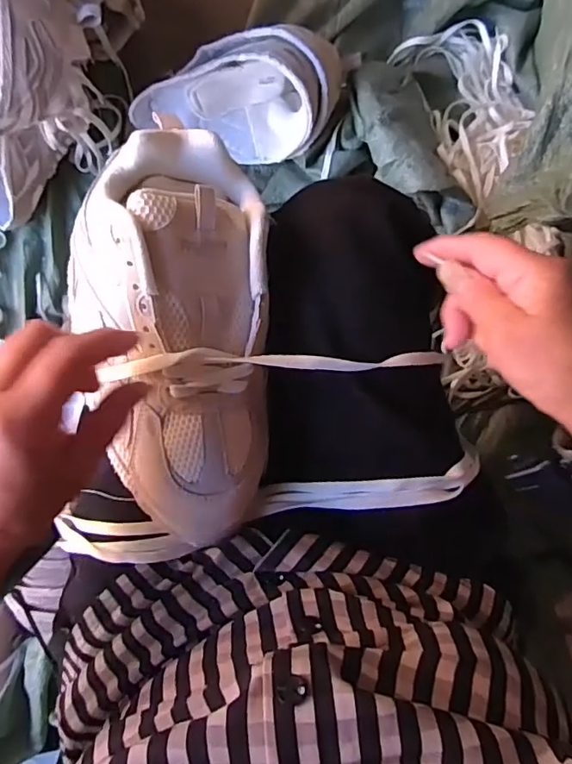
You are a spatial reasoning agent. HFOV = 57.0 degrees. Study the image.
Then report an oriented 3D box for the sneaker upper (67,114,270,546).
[{"bbox_3d":[-0.071,-0.022,0.326,0.123,0.068,0.248,-5,100,-4],"label":"sneaker upper"}]

